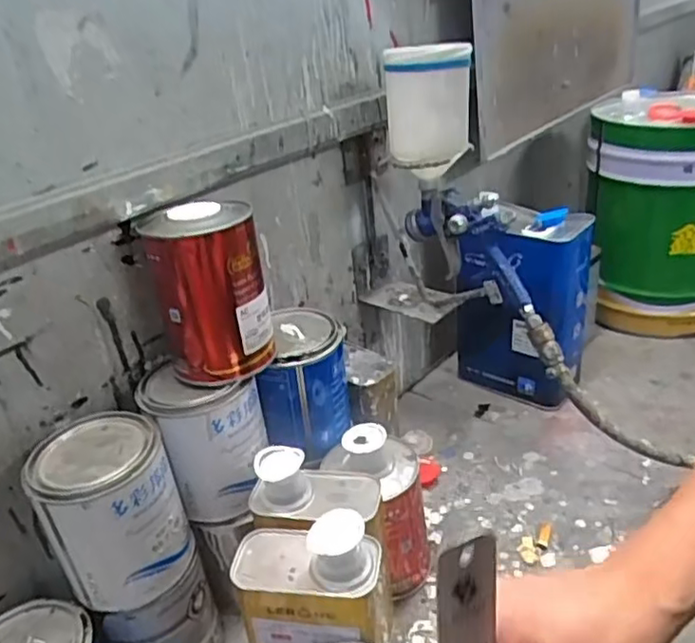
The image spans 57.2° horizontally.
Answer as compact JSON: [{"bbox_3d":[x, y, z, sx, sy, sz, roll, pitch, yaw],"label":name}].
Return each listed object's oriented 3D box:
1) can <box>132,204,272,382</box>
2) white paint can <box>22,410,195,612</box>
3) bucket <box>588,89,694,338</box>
[{"bbox_3d":[-0.124,-0.029,0.580,0.094,0.144,0.085,-17,29,-17],"label":"can"},{"bbox_3d":[-0.201,0.157,0.553,0.101,0.133,0.109,-6,27,3],"label":"white paint can"},{"bbox_3d":[0.542,-0.181,1.089,0.254,0.356,0.238,7,30,24],"label":"bucket"}]

